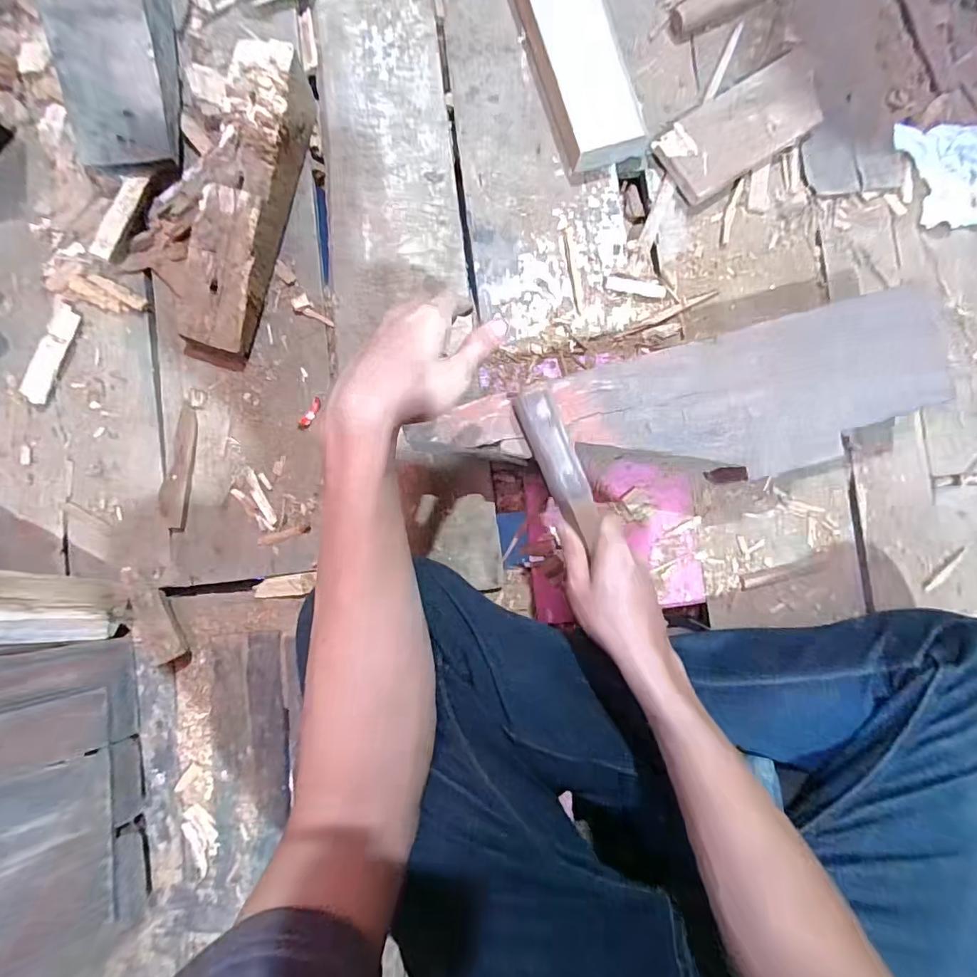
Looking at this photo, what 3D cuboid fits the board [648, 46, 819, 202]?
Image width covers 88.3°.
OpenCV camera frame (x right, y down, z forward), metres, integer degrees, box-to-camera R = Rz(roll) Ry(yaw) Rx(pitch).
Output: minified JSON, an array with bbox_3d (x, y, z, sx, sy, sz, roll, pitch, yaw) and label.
[{"bbox_3d":[0.285,-0.402,0.556,0.206,0.024,0.086,-34,90,-3],"label":"board"}]

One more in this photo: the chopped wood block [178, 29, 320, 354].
[{"bbox_3d":[-0.247,-0.288,0.506,0.072,0.076,0.293,15,87,-2],"label":"chopped wood block"}]

